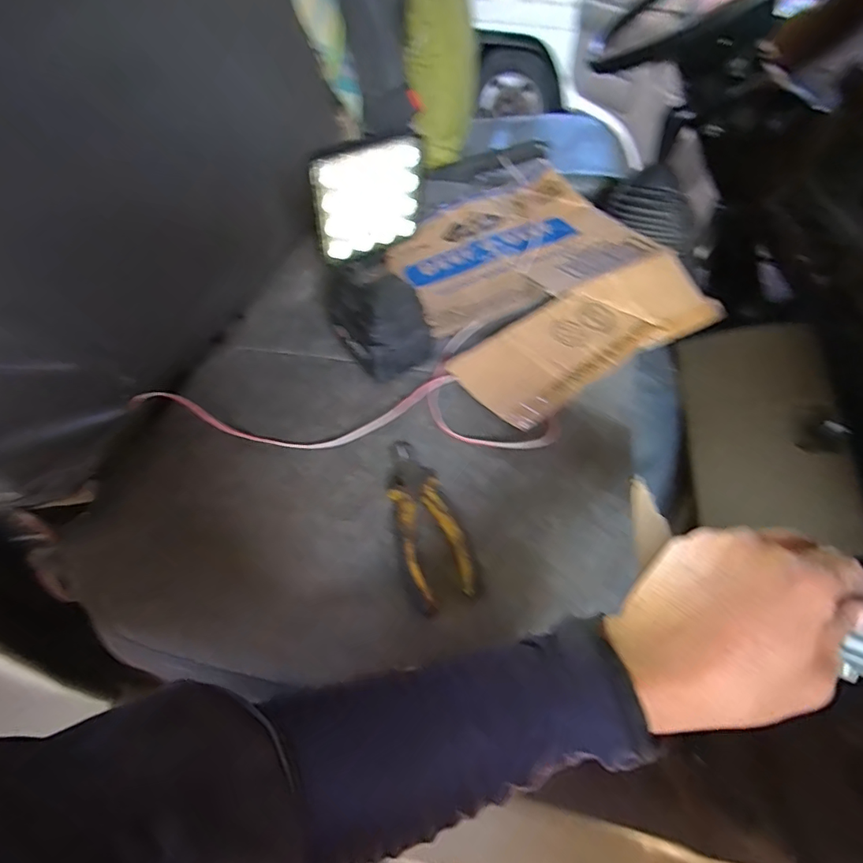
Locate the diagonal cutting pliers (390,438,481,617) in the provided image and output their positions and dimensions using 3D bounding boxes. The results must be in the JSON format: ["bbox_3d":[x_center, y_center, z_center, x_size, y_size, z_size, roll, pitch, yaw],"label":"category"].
[{"bbox_3d":[-0.006,0.068,0.409,0.052,0.019,0.163,-13,50,-8],"label":"diagonal cutting pliers"}]

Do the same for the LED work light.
[{"bbox_3d":[-0.056,-0.205,0.435,0.104,0.099,0.028,-26,55,-22],"label":"LED work light"}]

